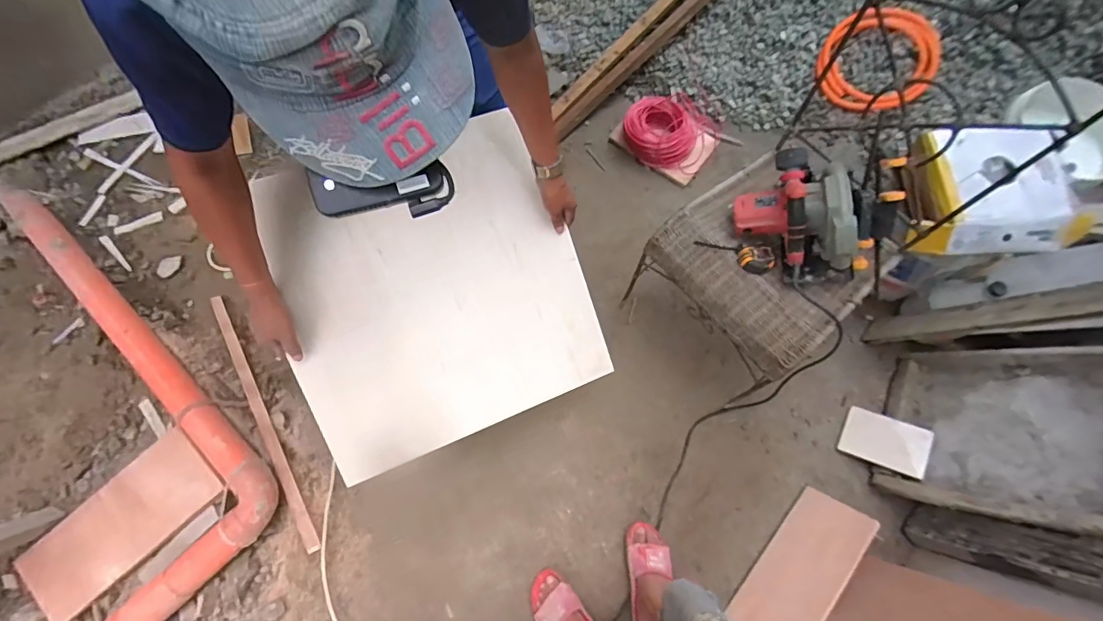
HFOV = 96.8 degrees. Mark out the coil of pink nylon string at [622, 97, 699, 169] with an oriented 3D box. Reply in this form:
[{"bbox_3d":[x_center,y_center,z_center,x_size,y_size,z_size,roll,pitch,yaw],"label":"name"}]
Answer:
[{"bbox_3d":[0.373,-0.615,1.684,0.243,0.111,0.209,35,71,11],"label":"coil of pink nylon string"}]

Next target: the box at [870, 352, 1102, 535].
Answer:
[{"bbox_3d":[1.092,0.301,1.177,0.119,0.536,0.463,49,63,-16],"label":"box"}]

